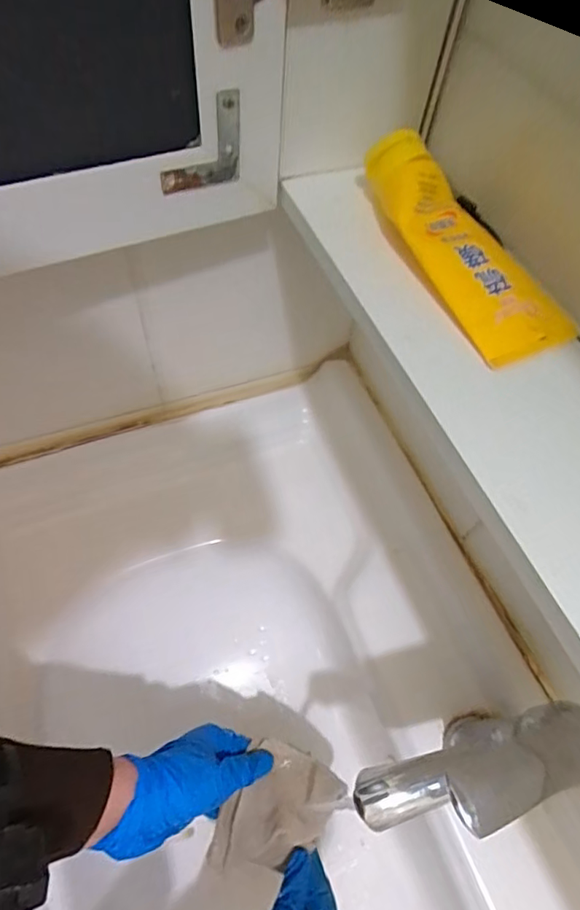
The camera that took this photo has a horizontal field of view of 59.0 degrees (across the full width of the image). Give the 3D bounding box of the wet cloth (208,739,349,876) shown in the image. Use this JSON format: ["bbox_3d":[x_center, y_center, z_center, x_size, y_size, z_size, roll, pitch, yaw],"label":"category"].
[{"bbox_3d":[-0.011,0.307,0.435,0.076,0.046,0.104,29,61,13],"label":"wet cloth"}]

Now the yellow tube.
[{"bbox_3d":[0.096,-0.123,0.292,0.058,0.037,0.154,-22,63,-17],"label":"yellow tube"}]

